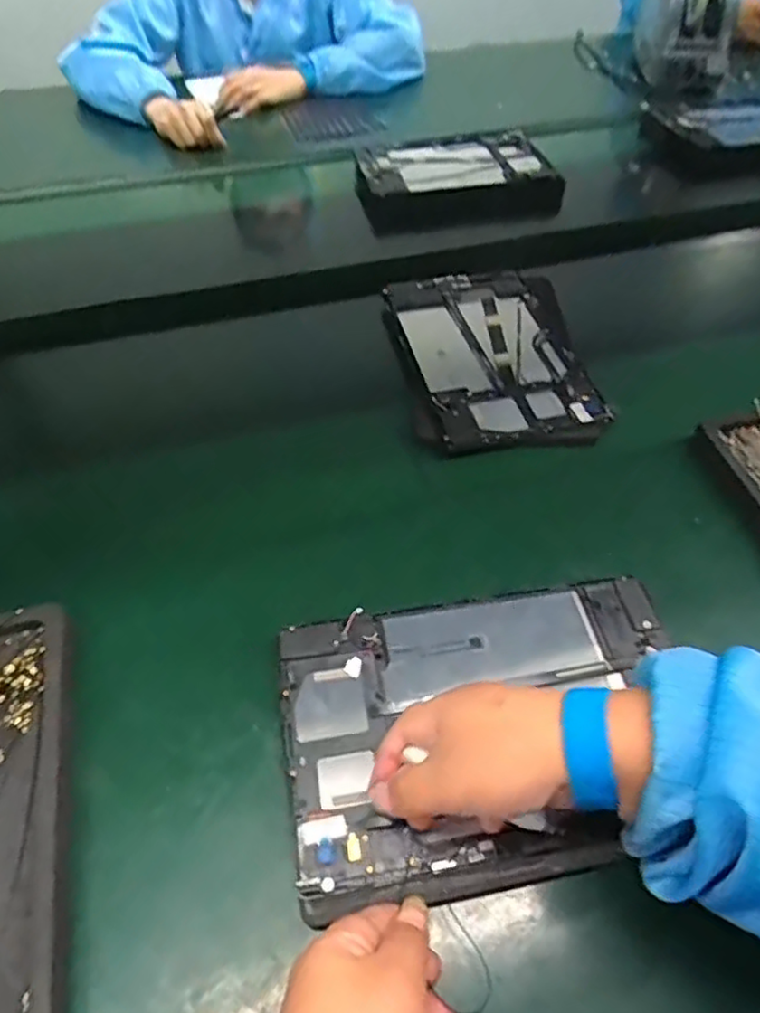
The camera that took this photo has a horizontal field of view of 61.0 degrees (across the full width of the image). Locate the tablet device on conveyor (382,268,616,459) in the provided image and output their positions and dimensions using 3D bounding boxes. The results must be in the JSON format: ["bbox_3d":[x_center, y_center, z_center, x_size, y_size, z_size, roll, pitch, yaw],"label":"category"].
[{"bbox_3d":[0.109,-0.150,0.641,0.179,0.030,0.275,-5,50,-6],"label":"tablet device on conveyor"}]

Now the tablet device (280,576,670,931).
[{"bbox_3d":[0.064,0.122,0.371,0.232,0.020,0.160,-7,50,-8],"label":"tablet device"}]

